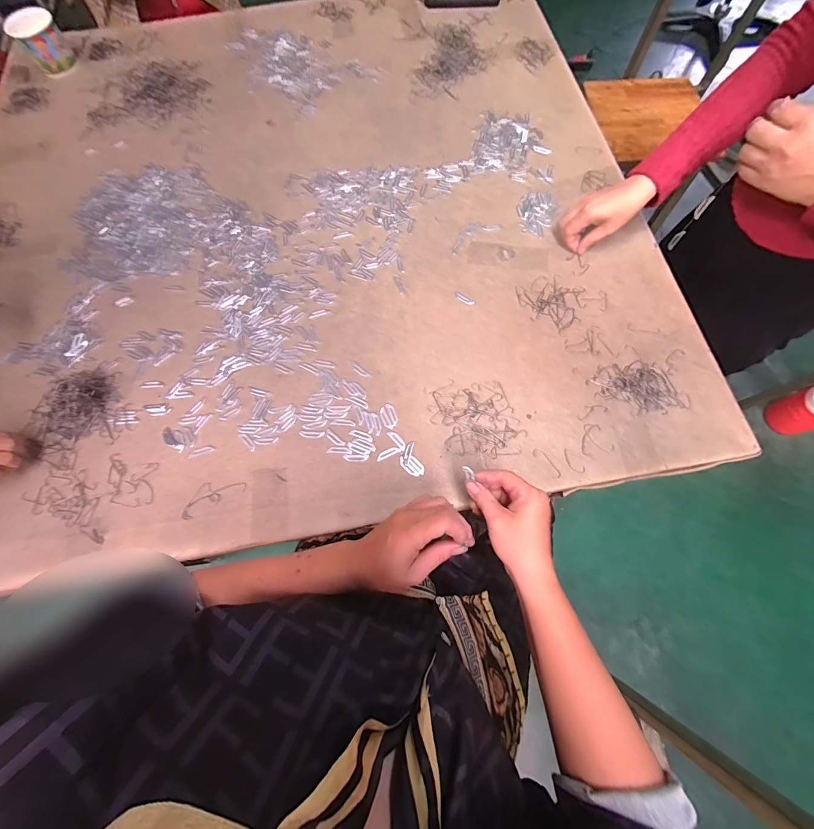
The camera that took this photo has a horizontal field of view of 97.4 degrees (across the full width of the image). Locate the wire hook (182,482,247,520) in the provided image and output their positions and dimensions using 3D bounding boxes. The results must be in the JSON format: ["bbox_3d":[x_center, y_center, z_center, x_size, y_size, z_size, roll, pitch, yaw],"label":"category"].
[{"bbox_3d":[-0.260,0.105,0.477,0.085,0.004,0.036,-28,71,-8],"label":"wire hook"}]

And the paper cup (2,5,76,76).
[{"bbox_3d":[-0.788,-0.807,0.773,0.091,0.085,0.081,-37,73,-10],"label":"paper cup"}]

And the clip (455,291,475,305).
[{"bbox_3d":[0.091,-0.186,0.571,0.036,0.004,0.012,34,75,13],"label":"clip"}]

